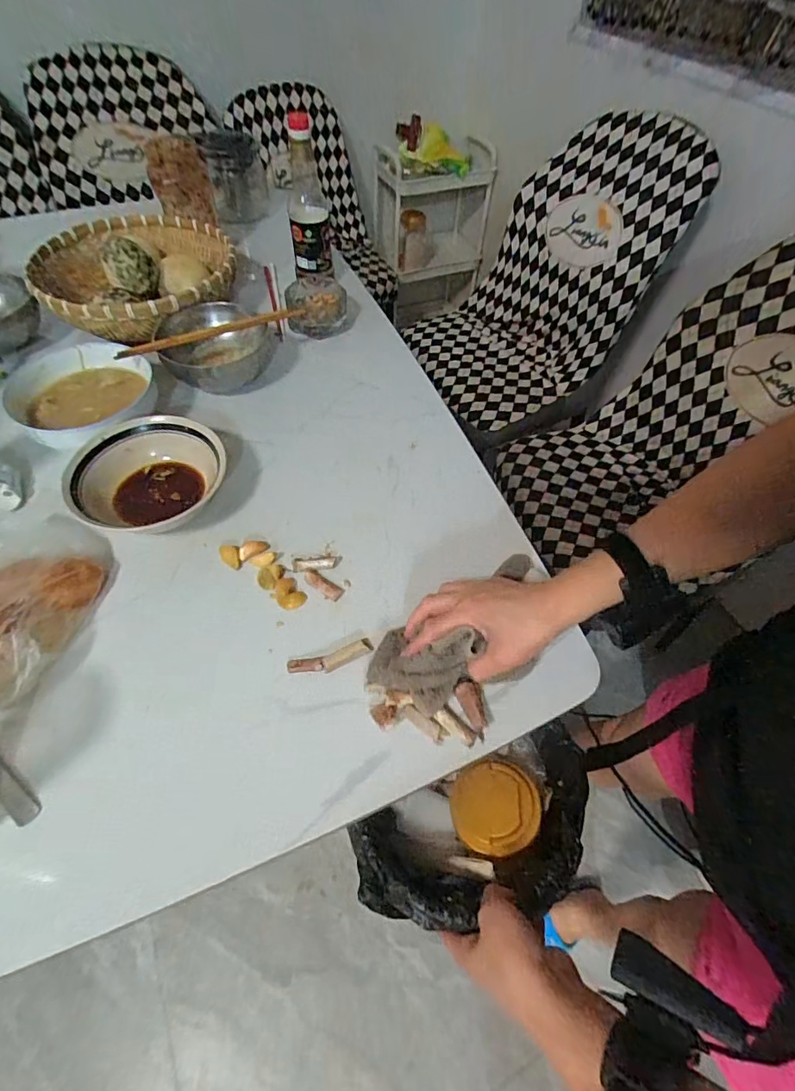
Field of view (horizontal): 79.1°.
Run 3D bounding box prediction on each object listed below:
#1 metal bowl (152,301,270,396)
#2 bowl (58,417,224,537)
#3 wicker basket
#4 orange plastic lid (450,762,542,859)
[{"bbox_3d":[-0.254,-0.273,0.687,0.144,0.078,0.140,1,56,-2],"label":"metal bowl"},{"bbox_3d":[-0.284,-0.076,0.562,0.168,0.058,0.150,-22,60,-17],"label":"bowl"},{"bbox_3d":[-0.408,-0.427,0.765,0.292,0.084,0.302,-22,60,-16],"label":"wicker basket"},{"bbox_3d":[0.095,0.255,0.471,0.082,0.018,0.082,-10,42,9],"label":"orange plastic lid"}]

